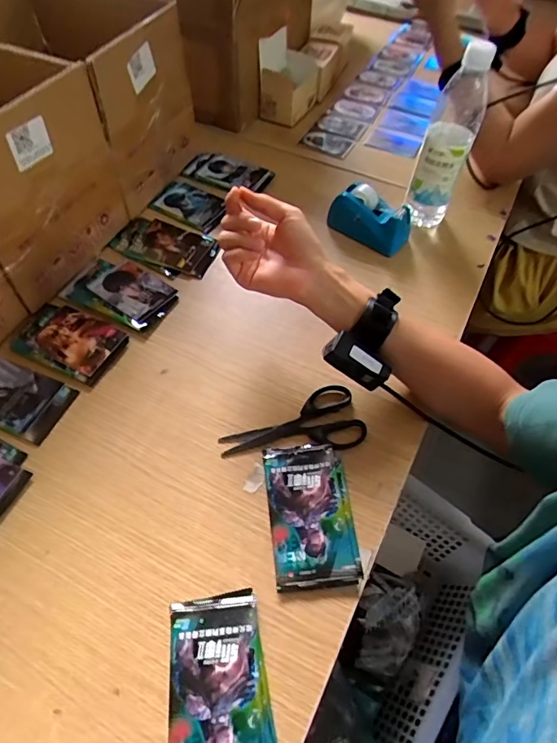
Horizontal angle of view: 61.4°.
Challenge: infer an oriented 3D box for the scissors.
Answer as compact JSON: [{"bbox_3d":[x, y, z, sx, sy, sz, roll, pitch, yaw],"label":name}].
[{"bbox_3d":[0.013,0.055,0.507,0.151,0.010,0.072,-6,55,-7],"label":"scissors"}]

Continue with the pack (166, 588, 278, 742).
[{"bbox_3d":[-0.049,0.254,0.371,0.080,0.010,0.139,-8,56,-9],"label":"pack"}]

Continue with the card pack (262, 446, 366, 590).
[{"bbox_3d":[0.029,0.133,0.451,0.077,0.005,0.134,-4,55,-6],"label":"card pack"}]

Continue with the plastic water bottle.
[{"bbox_3d":[0.221,-0.297,0.613,0.060,0.214,0.061,23,58,14],"label":"plastic water bottle"}]

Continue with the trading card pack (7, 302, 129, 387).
[{"bbox_3d":[-0.251,-0.038,0.564,0.129,0.006,0.083,23,57,13],"label":"trading card pack"}]

